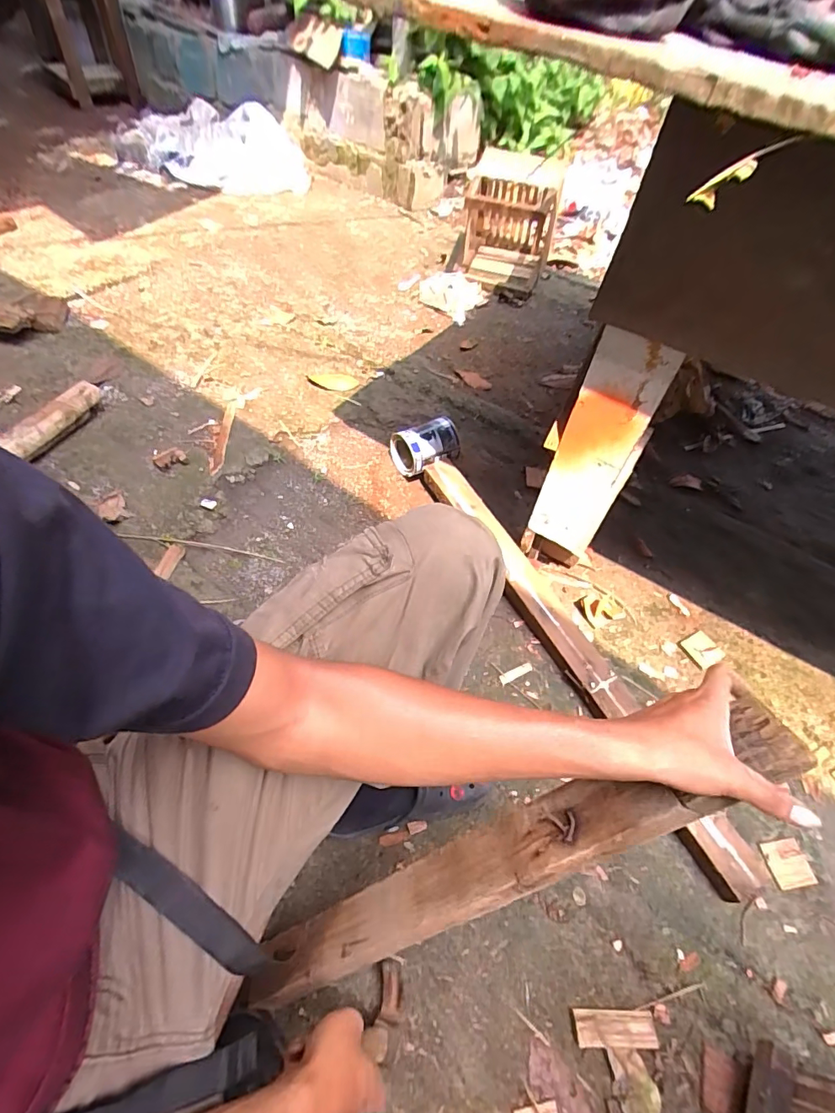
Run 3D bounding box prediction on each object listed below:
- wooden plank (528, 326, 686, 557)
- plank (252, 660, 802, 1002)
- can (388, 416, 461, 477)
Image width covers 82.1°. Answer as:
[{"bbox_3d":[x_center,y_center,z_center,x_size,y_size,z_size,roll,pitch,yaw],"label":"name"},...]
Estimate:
[{"bbox_3d":[0.270,-0.153,0.749,0.107,0.383,0.015,27,56,14],"label":"wooden plank"},{"bbox_3d":[0.039,0.311,0.458,0.623,0.031,0.064,-37,57,18],"label":"plank"},{"bbox_3d":[0.022,-0.256,1.120,0.133,0.094,0.118,-25,60,-22],"label":"can"}]

